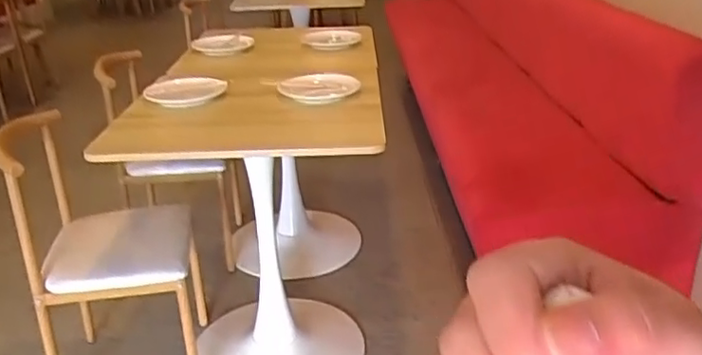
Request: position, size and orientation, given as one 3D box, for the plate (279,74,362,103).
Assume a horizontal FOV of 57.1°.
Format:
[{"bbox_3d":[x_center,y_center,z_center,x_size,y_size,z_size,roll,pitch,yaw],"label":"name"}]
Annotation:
[{"bbox_3d":[-0.070,-0.208,1.474,0.171,0.023,0.143,12,39,22],"label":"plate"}]

